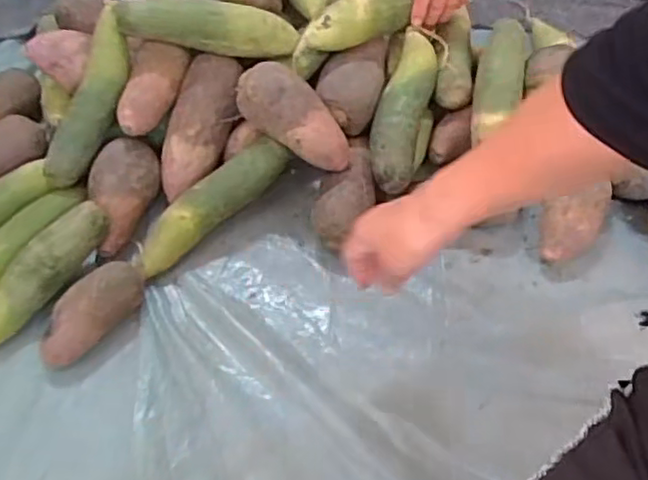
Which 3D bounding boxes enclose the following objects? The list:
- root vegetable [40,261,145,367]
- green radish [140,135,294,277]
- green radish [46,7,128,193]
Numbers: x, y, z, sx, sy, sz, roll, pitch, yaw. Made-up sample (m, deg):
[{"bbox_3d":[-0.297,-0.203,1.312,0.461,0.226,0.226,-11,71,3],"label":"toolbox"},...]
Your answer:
[{"bbox_3d":[-0.242,0.075,0.677,0.055,0.051,0.128,33,62,19],"label":"root vegetable"},{"bbox_3d":[-0.128,-0.040,0.740,0.210,0.050,0.051,-41,66,-9],"label":"green radish"},{"bbox_3d":[-0.267,-0.159,0.745,0.044,0.042,0.203,18,85,10],"label":"green radish"}]

